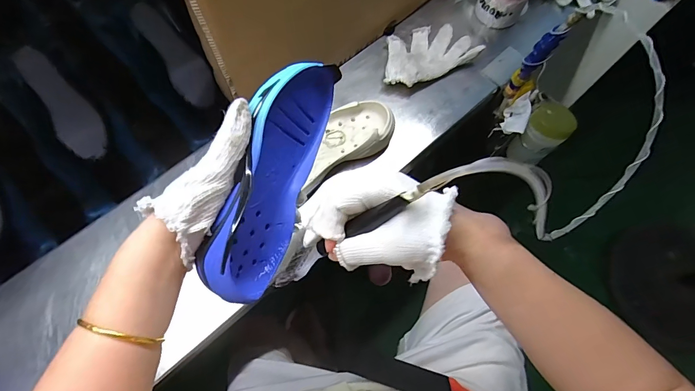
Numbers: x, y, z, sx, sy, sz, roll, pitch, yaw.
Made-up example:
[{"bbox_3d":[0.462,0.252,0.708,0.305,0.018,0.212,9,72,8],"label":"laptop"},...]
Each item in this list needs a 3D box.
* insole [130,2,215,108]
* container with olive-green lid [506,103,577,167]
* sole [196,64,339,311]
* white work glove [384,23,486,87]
[{"bbox_3d":[-0.297,-0.245,0.642,0.063,0.010,0.200,-36,93,-14],"label":"insole"},{"bbox_3d":[0.365,-0.107,0.715,0.062,0.146,0.074,-43,74,-16],"label":"container with olive-green lid"},{"bbox_3d":[-0.073,-0.022,0.342,0.050,0.088,0.227,11,73,28],"label":"sole"},{"bbox_3d":[0.133,-0.250,0.639,0.171,0.032,0.105,-26,70,-11],"label":"white work glove"}]

